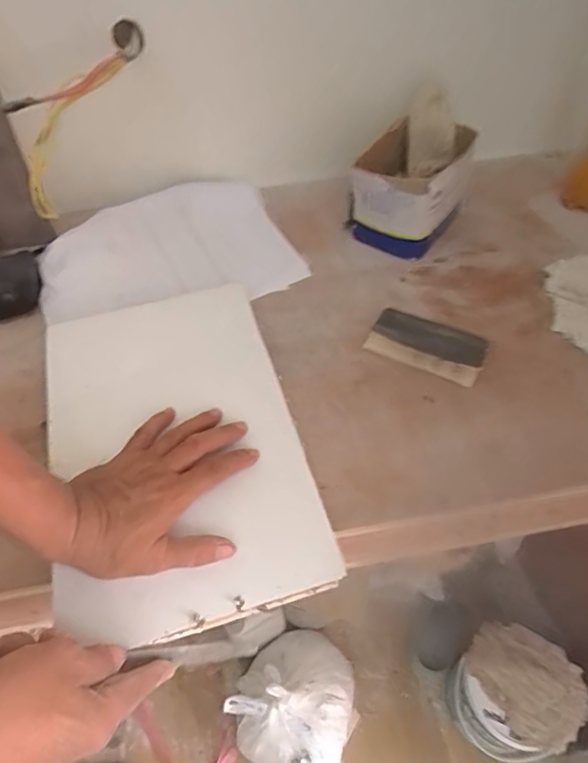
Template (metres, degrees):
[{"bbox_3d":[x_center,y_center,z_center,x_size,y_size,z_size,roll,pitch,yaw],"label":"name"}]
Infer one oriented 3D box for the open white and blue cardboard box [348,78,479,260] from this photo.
[{"bbox_3d":[0.147,-0.242,0.638,0.110,0.108,0.167,21,68,19],"label":"open white and blue cardboard box"}]

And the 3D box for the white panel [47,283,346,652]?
[{"bbox_3d":[-0.110,0.042,0.483,0.210,0.015,0.340,-14,52,-8],"label":"white panel"}]

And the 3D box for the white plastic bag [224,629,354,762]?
[{"bbox_3d":[0.008,0.593,0.979,0.213,0.130,0.244,23,57,18],"label":"white plastic bag"}]

